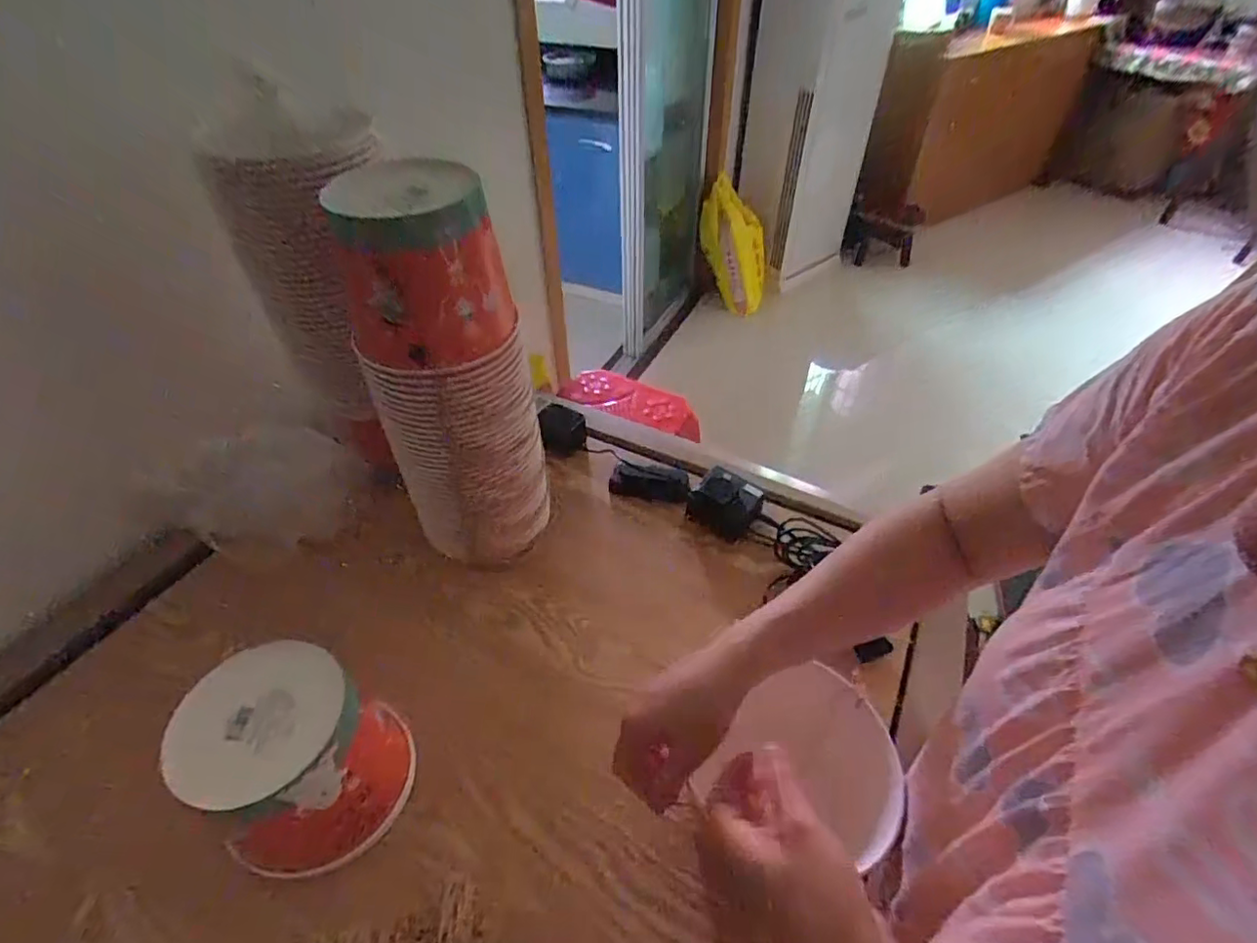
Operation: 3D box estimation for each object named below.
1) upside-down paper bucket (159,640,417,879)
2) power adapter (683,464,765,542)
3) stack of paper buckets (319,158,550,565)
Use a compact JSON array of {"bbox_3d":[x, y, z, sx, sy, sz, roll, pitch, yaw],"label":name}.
[{"bbox_3d":[-0.269,0.240,0.498,0.136,0.154,0.133,0,45,0],"label":"upside-down paper bucket"},{"bbox_3d":[0.121,0.042,0.752,0.083,0.041,0.069,21,49,20],"label":"power adapter"},{"bbox_3d":[-0.176,-0.078,0.616,0.128,0.440,0.139,20,48,19],"label":"stack of paper buckets"}]

